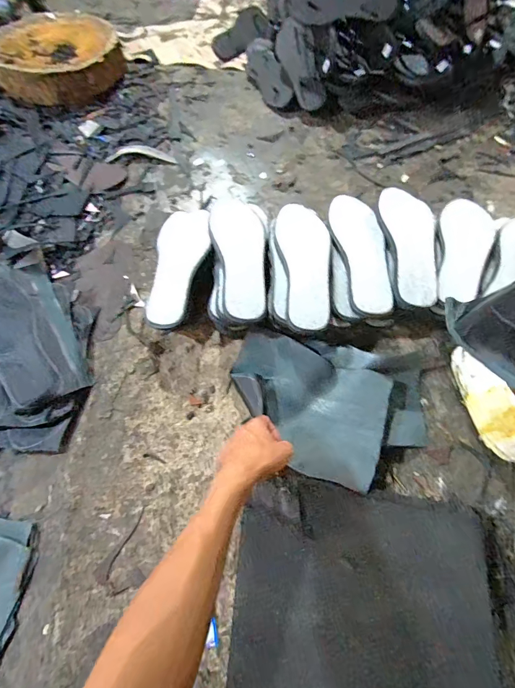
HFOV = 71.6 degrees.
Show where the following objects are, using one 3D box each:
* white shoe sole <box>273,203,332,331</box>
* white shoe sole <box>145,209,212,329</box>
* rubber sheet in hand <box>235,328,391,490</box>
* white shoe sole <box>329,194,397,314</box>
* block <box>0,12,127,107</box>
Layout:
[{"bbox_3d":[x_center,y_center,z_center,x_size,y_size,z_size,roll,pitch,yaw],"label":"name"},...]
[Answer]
[{"bbox_3d":[0.082,-0.141,0.615,0.092,0.018,0.241,-3,65,1],"label":"white shoe sole"},{"bbox_3d":[-0.142,-0.148,0.657,0.100,0.018,0.259,0,63,0],"label":"white shoe sole"},{"bbox_3d":[0.073,0.096,0.581,0.263,0.028,0.186,22,68,12],"label":"rubber sheet in hand"},{"bbox_3d":[0.187,-0.163,0.626,0.082,0.020,0.238,-9,65,-2],"label":"white shoe sole"},{"bbox_3d":[-0.575,-0.831,1.029,0.338,0.105,0.384,-1,63,0],"label":"block"}]

